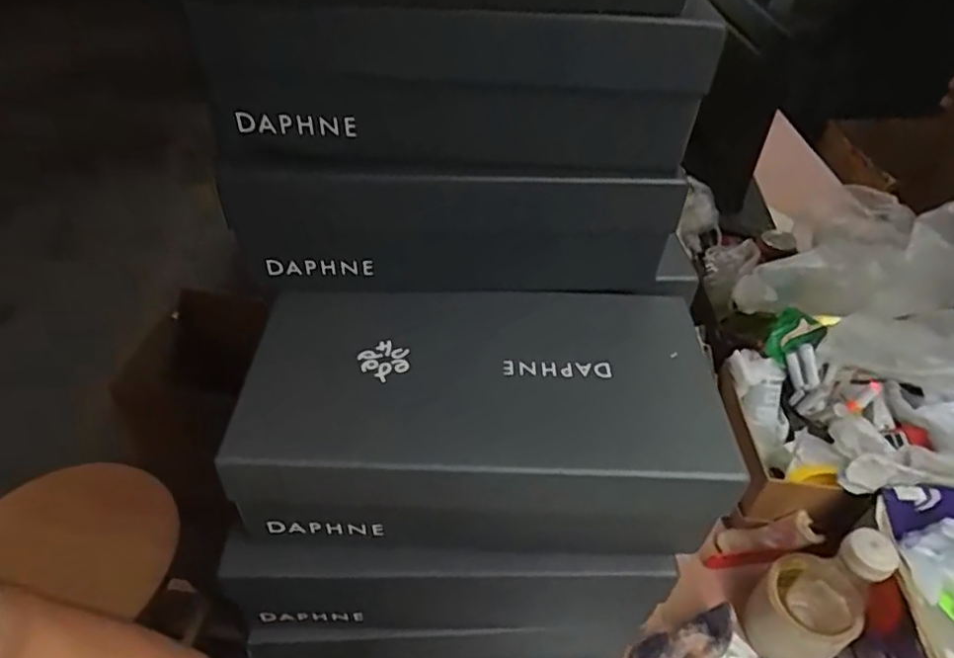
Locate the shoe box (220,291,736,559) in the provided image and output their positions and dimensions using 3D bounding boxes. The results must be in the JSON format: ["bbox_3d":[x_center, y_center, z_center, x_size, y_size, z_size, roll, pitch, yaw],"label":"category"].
[{"bbox_3d":[0.005,0.056,0.435,0.296,0.094,0.162,1,44,-1],"label":"shoe box"}]

